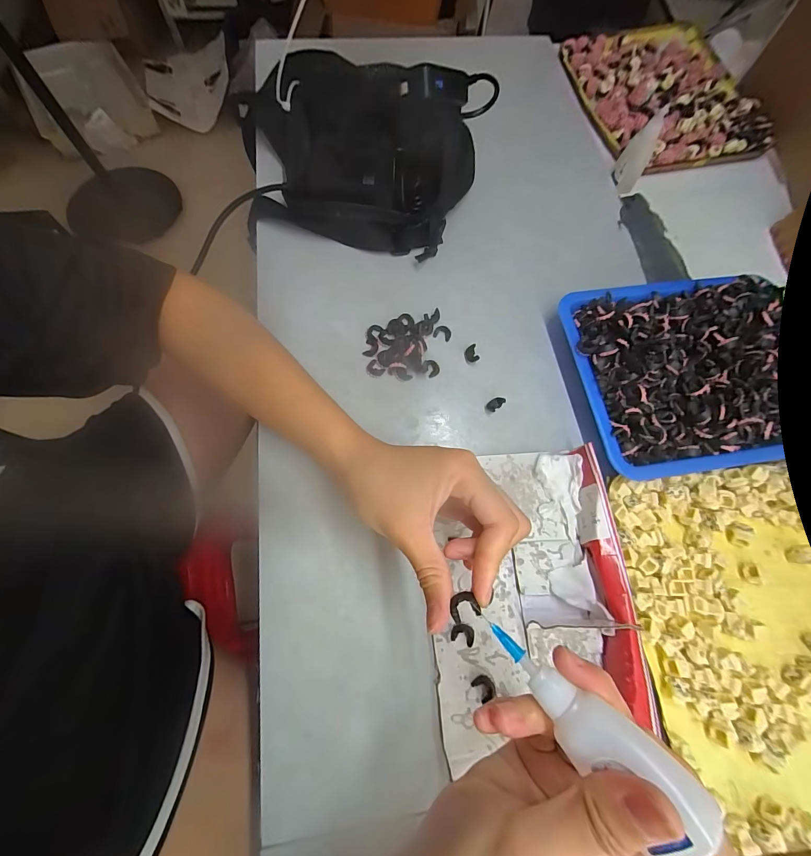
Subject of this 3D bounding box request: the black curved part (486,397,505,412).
[{"bbox_3d":[0.078,-0.021,0.309,0.014,0.008,0.009,-36,75,-12],"label":"black curved part"}]

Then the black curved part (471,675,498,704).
[{"bbox_3d":[0.053,0.174,0.239,0.013,0.004,0.016,-35,75,-11],"label":"black curved part"}]

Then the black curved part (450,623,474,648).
[{"bbox_3d":[0.041,0.144,0.249,0.016,0.004,0.013,20,72,6],"label":"black curved part"}]

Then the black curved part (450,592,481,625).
[{"bbox_3d":[0.029,0.090,0.181,0.014,0.004,0.012,-21,73,-7],"label":"black curved part"}]

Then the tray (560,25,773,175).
[{"bbox_3d":[0.329,-0.428,0.456,0.197,0.026,0.232,-12,71,-7],"label":"tray"}]

